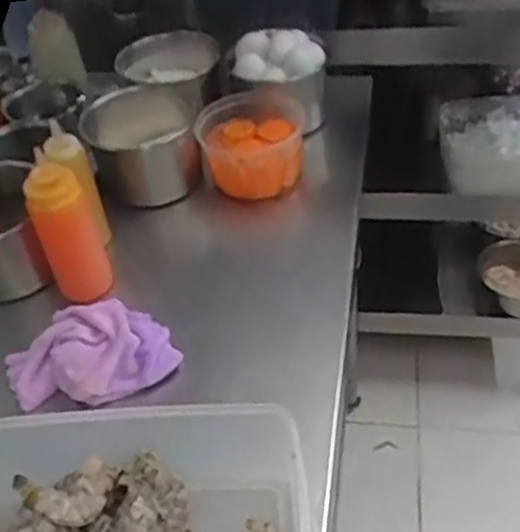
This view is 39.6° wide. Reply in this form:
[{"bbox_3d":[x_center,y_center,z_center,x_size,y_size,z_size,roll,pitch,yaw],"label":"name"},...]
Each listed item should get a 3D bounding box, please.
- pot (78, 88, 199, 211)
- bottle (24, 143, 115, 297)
[{"bbox_3d":[-0.158,-0.171,0.979,0.149,0.093,0.147,-10,43,-4],"label":"pot"},{"bbox_3d":[-0.215,-0.041,0.820,0.064,0.164,0.057,0,43,6],"label":"bottle"}]

